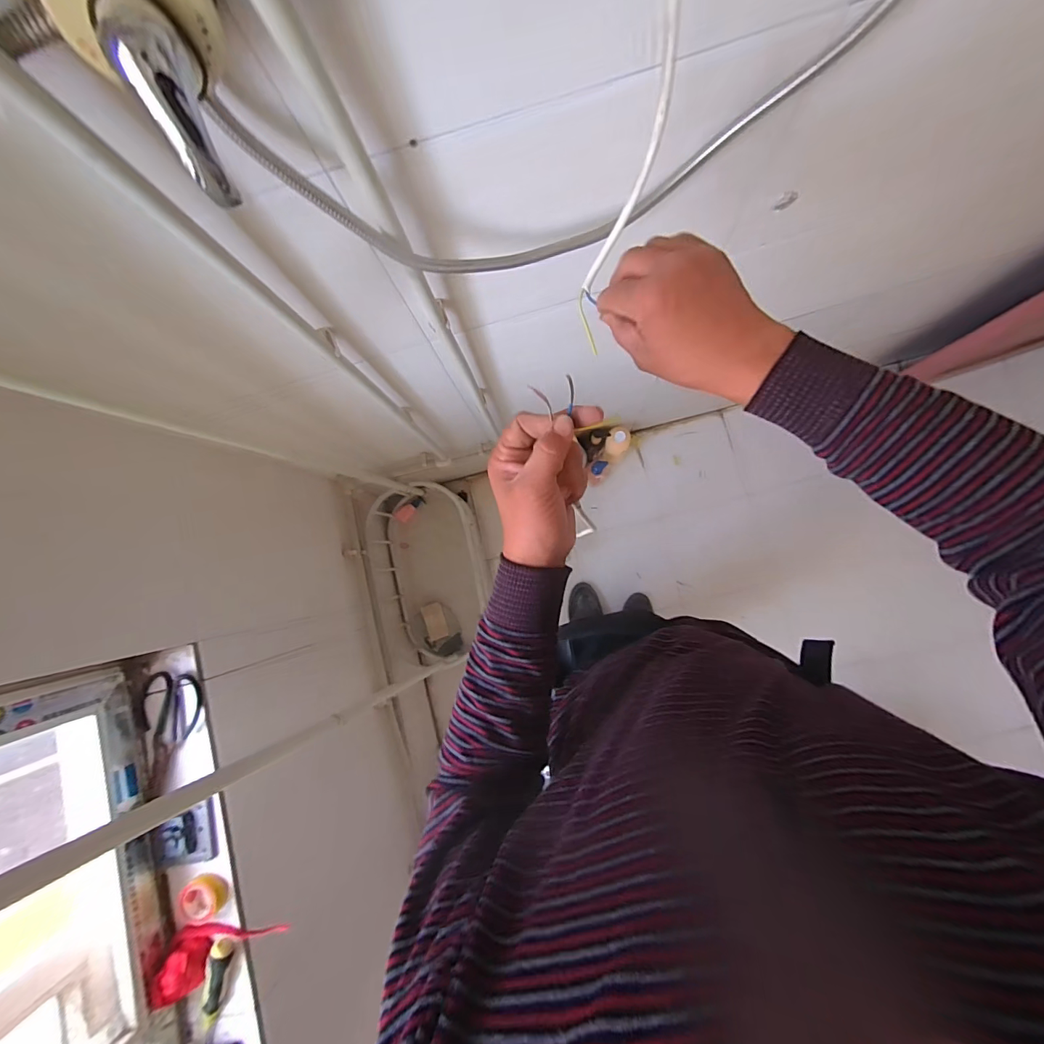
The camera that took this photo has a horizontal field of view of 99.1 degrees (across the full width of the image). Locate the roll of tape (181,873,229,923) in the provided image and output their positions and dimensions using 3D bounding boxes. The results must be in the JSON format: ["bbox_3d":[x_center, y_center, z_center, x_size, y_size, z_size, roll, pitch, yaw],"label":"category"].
[{"bbox_3d":[-0.445,0.525,0.621,0.062,0.022,0.050,-19,84,3],"label":"roll of tape"}]

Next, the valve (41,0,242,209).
[{"bbox_3d":[-0.203,-0.273,0.255,0.083,0.110,0.070,-34,84,1],"label":"valve"}]

